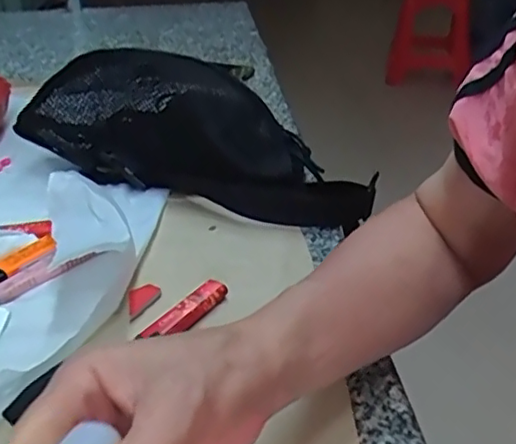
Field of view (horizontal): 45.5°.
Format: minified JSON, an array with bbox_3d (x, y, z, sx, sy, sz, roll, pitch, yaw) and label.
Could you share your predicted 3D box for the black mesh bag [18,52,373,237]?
[{"bbox_3d":[-0.051,-0.075,0.587,0.326,0.100,0.119,22,35,12],"label":"black mesh bag"}]

